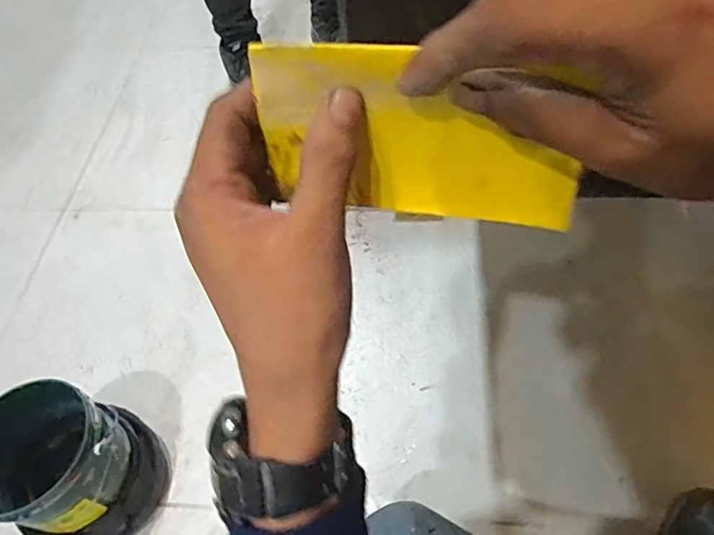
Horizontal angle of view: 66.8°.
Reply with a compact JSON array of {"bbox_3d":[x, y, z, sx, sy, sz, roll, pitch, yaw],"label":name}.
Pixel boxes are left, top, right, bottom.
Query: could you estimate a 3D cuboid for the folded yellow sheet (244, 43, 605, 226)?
[{"bbox_3d":[0.025,-0.054,0.228,0.131,0.077,0.006,6,43,10],"label":"folded yellow sheet"}]

